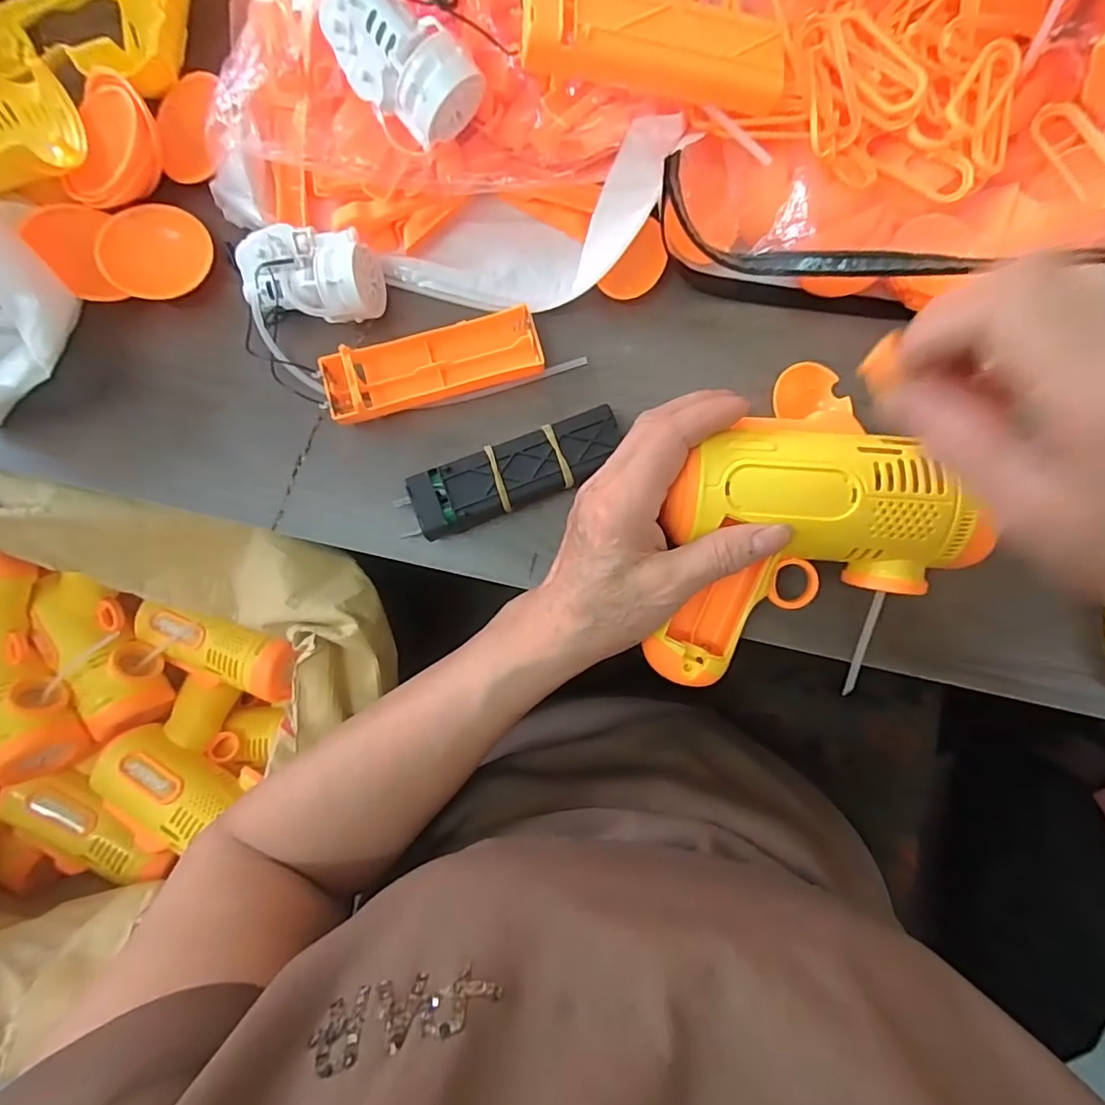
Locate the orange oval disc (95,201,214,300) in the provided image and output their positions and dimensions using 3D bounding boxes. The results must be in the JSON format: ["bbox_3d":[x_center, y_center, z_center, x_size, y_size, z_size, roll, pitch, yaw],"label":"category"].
[{"bbox_3d":[-0.210,-0.160,0.299,0.051,0.010,0.053,11,82,-16],"label":"orange oval disc"}]

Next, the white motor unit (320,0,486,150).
[{"bbox_3d":[-0.068,-0.217,0.250,0.071,0.037,0.035,38,98,-5],"label":"white motor unit"}]

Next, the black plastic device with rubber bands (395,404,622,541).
[{"bbox_3d":[-0.018,-0.040,0.287,0.109,0.025,0.033,-22,86,1],"label":"black plastic device with rubber bands"}]

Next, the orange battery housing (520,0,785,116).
[{"bbox_3d":[0.043,-0.208,0.231,0.110,0.018,0.032,2,87,-12],"label":"orange battery housing"}]

